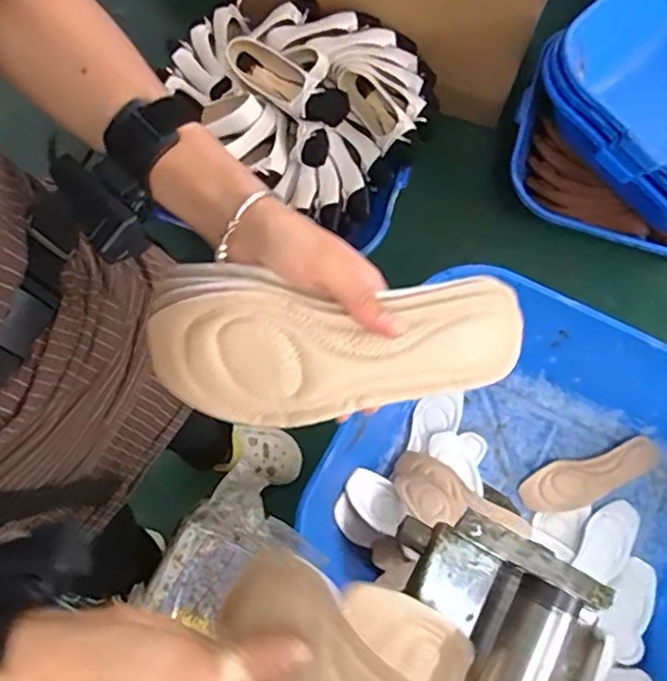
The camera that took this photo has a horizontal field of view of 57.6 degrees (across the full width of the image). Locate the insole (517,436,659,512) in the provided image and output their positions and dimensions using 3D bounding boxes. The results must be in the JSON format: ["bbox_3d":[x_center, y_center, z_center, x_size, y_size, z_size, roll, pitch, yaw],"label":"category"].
[{"bbox_3d":[0.393,0.207,0.920,0.217,0.035,0.067,-15,74,-3],"label":"insole"}]

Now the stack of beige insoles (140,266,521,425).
[{"bbox_3d":[0.001,0.003,0.349,0.209,0.032,0.085,-1,94,-1],"label":"stack of beige insoles"}]

